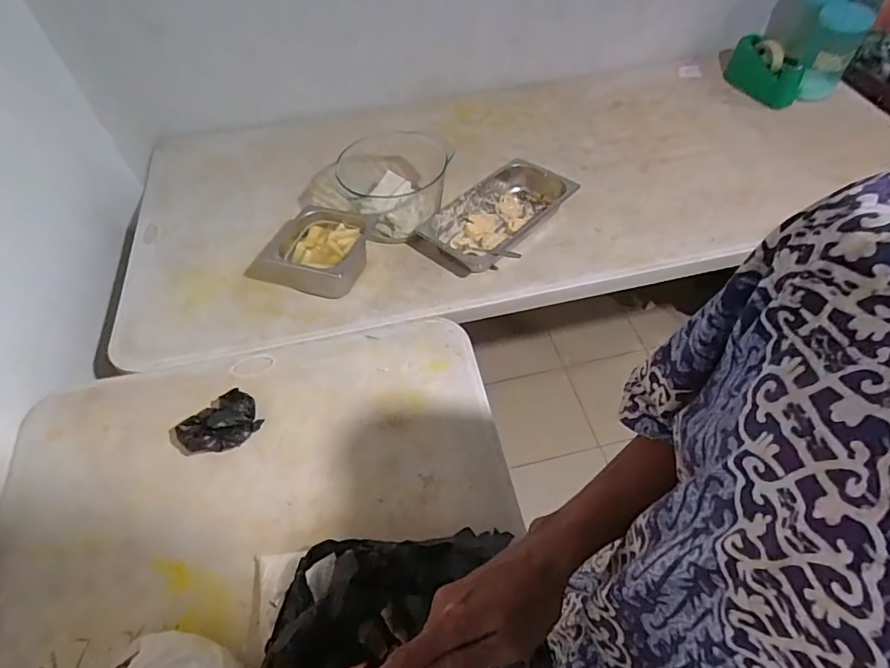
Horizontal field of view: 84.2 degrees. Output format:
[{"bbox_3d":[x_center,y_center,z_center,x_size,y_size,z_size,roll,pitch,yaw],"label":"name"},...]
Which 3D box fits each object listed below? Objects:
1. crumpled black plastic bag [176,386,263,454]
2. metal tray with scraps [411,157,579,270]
[{"bbox_3d":[-0.358,0.145,0.777,0.126,0.042,0.086,-35,60,-20],"label":"crumpled black plastic bag"},{"bbox_3d":[0.113,-0.255,1.034,0.218,0.064,0.321,32,62,22],"label":"metal tray with scraps"}]

